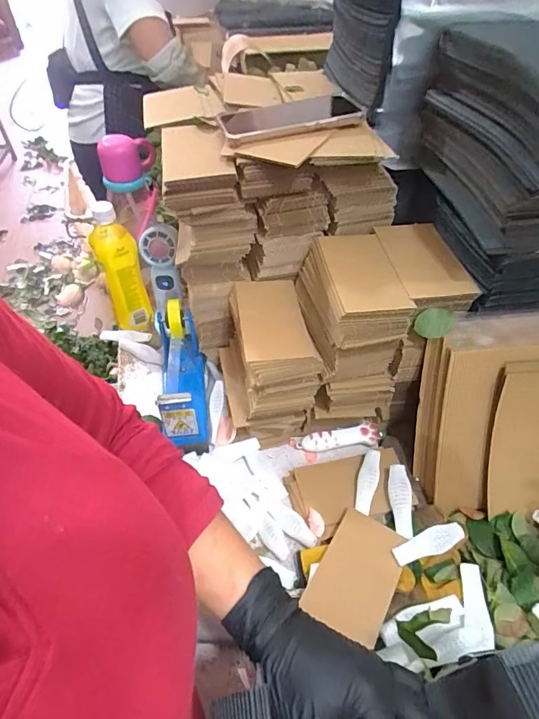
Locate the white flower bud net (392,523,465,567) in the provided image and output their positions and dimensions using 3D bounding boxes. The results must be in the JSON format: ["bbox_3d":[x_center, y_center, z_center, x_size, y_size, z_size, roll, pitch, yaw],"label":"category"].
[{"bbox_3d":[0.182,0.209,0.477,0.089,0.008,0.028,-20,52,-17],"label":"white flower bud net"}]

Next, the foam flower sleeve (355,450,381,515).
[{"bbox_3d":[0.125,0.153,0.532,0.024,0.014,0.082,14,63,12],"label":"foam flower sleeve"}]

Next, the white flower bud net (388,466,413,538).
[{"bbox_3d":[0.161,0.172,0.516,0.026,0.011,0.088,5,49,4],"label":"white flower bud net"}]

